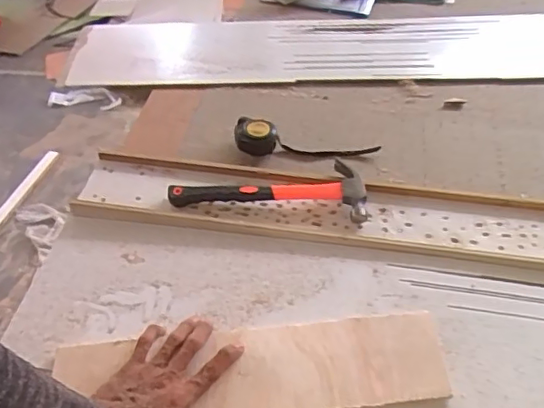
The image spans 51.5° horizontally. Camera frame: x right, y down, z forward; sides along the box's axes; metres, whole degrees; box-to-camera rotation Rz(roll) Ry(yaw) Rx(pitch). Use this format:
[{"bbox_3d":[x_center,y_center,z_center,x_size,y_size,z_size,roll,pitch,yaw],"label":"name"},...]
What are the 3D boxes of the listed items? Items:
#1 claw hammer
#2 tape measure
[{"bbox_3d":[-0.004,-0.028,0.783,0.266,0.033,0.099,5,48,7],"label":"claw hammer"},{"bbox_3d":[0.049,-0.094,0.854,0.214,0.038,0.050,6,49,9],"label":"tape measure"}]

